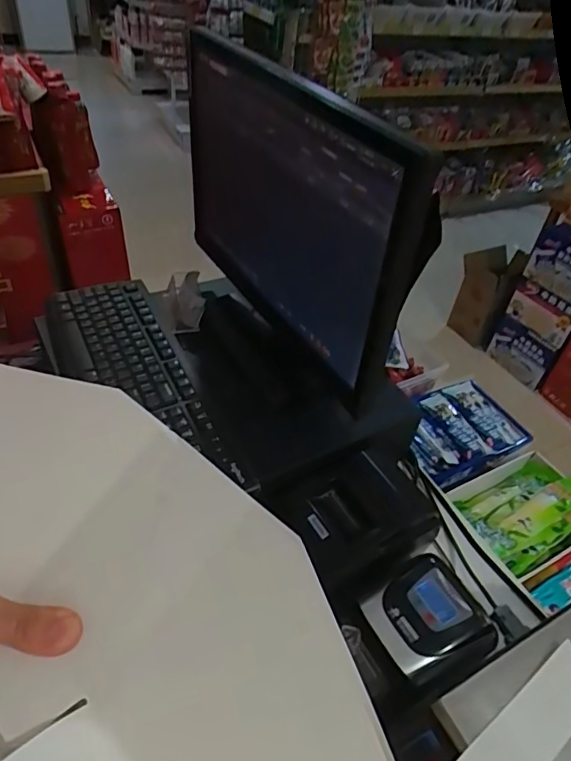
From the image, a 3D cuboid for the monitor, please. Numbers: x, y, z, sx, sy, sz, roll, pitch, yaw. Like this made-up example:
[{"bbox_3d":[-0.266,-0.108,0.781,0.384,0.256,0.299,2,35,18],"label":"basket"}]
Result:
[{"bbox_3d":[-0.014,-0.214,0.638,0.075,0.292,0.479,-16,47,-24],"label":"monitor"}]

